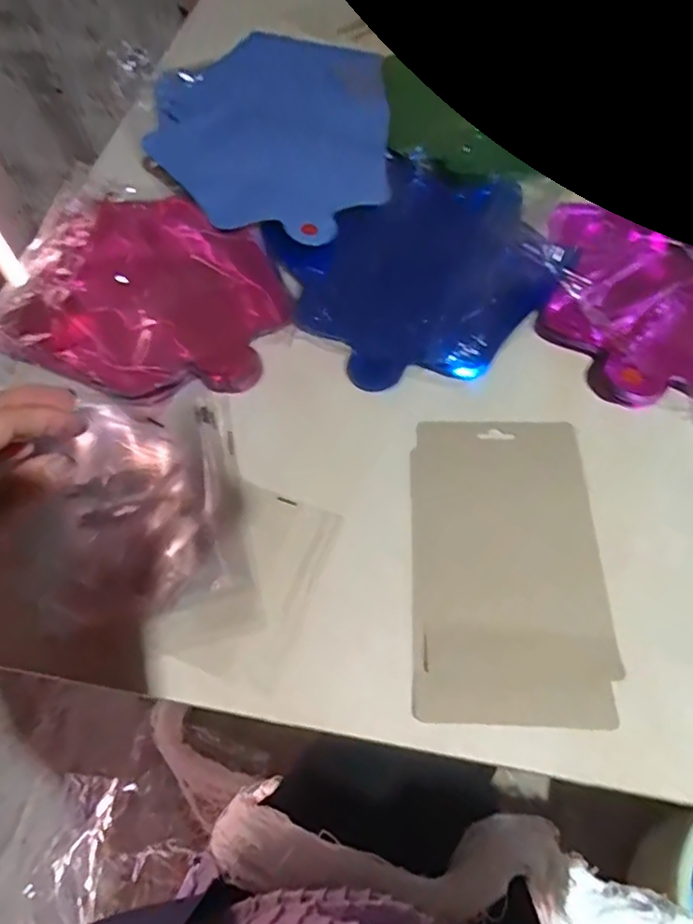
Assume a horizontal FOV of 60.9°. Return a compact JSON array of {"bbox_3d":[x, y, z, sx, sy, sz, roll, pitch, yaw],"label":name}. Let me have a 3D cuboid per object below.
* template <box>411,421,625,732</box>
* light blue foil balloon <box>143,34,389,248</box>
[{"bbox_3d":[0.103,0.060,0.383,0.116,0.007,0.203,1,61,3],"label":"template"},{"bbox_3d":[-0.080,-0.345,0.603,0.238,0.047,0.355,-2,61,2],"label":"light blue foil balloon"}]

